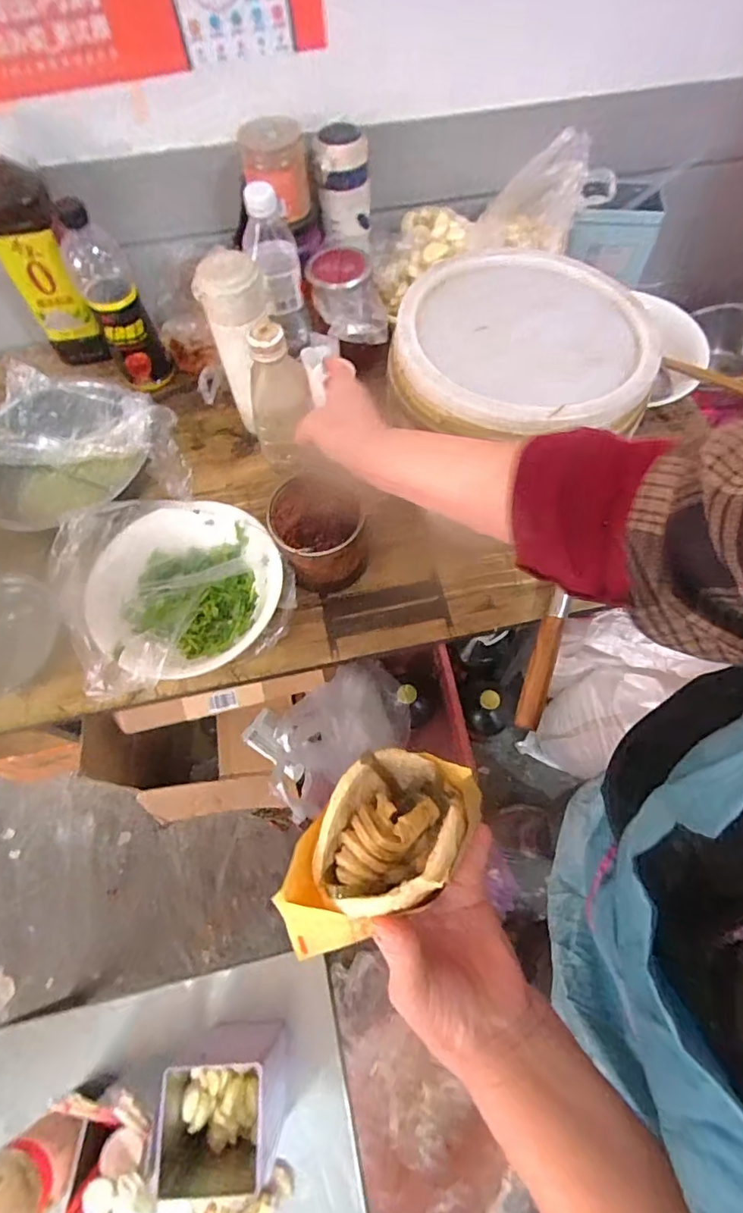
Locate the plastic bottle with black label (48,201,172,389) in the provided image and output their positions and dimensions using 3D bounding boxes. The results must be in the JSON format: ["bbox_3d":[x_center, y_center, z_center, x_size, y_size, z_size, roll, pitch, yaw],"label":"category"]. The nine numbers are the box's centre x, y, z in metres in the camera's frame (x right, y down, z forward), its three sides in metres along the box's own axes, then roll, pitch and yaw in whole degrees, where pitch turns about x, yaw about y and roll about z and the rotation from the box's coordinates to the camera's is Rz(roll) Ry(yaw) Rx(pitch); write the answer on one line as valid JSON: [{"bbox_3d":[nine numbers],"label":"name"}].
[{"bbox_3d":[-0.314,-0.373,0.643,0.065,0.214,0.065,-25,66,-9],"label":"plastic bottle with black label"}]

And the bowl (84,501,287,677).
[{"bbox_3d":[-0.192,-0.018,0.550,0.188,0.076,0.174,-1,64,2],"label":"bowl"}]

